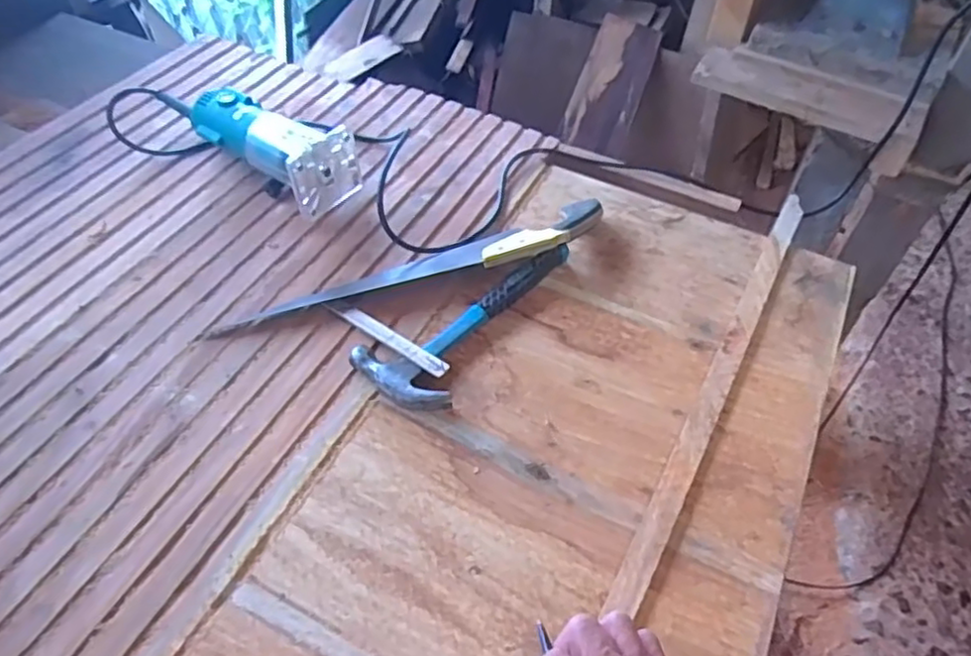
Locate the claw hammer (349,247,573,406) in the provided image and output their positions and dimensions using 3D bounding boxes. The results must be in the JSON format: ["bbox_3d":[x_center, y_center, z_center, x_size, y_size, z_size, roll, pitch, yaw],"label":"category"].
[{"bbox_3d":[-0.013,-0.017,0.701,0.100,0.027,0.256,33,55,22],"label":"claw hammer"}]

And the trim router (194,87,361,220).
[{"bbox_3d":[-0.256,-0.220,0.817,0.212,0.087,0.086,33,55,22],"label":"trim router"}]

